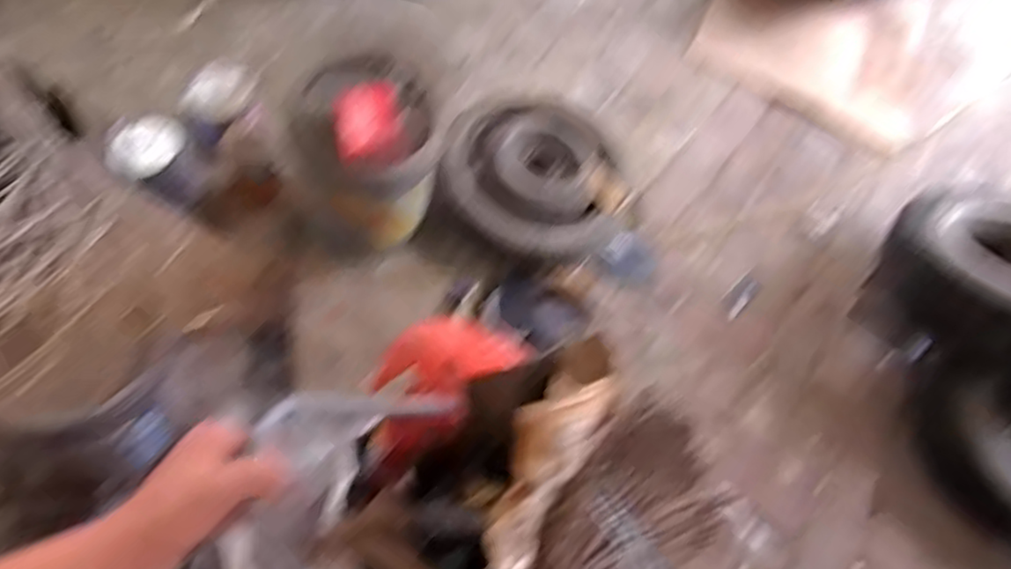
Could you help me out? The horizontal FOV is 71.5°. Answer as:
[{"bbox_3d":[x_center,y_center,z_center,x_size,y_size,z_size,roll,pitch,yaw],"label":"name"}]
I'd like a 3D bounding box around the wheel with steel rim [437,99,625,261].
[{"bbox_3d":[0.068,-0.247,1.658,0.436,0.167,0.348,19,67,10],"label":"wheel with steel rim"}]

